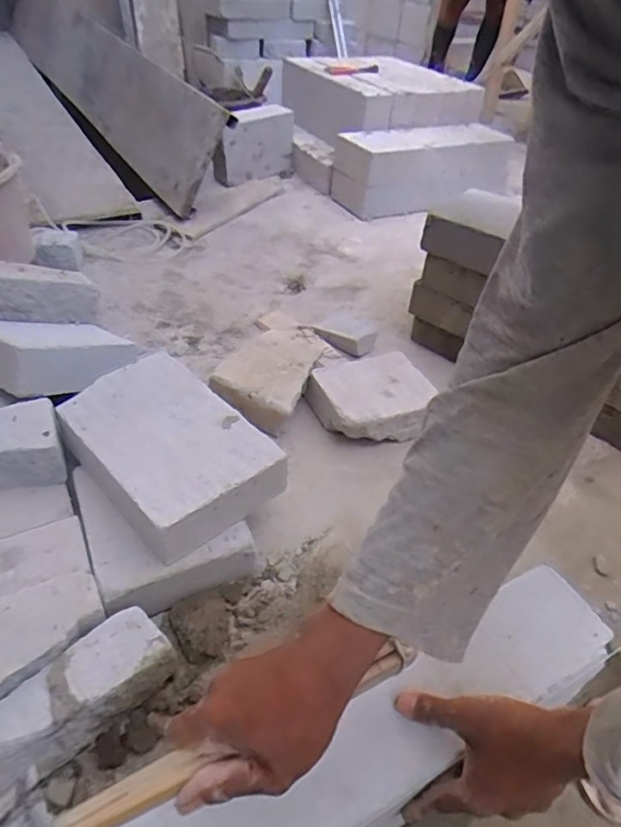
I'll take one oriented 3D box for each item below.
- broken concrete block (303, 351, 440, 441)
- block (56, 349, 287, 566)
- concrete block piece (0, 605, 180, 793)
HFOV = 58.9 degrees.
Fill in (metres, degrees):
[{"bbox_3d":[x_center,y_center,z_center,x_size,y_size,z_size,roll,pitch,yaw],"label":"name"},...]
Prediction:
[{"bbox_3d":[0.116,-0.026,1.008,0.201,0.076,0.175,-16,46,-23],"label":"broken concrete block"},{"bbox_3d":[-0.207,0.039,0.785,0.203,0.068,0.316,-29,52,-33],"label":"block"},{"bbox_3d":[-0.249,0.299,0.587,0.200,0.073,0.086,-26,51,-31],"label":"concrete block piece"}]

